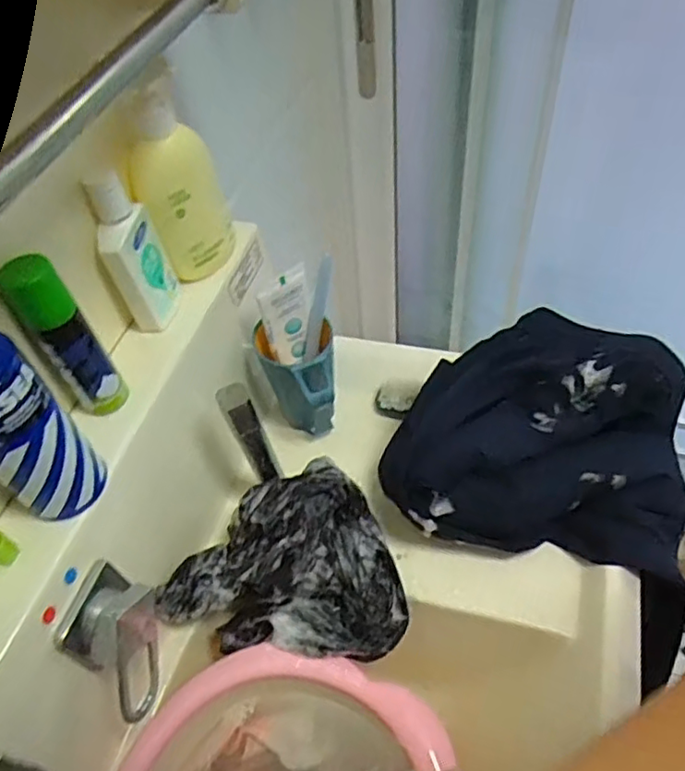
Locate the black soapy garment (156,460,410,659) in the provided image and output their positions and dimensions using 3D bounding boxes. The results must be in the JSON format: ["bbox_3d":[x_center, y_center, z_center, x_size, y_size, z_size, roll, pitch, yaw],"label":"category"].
[{"bbox_3d":[-0.051,0.154,0.516,0.190,0.102,0.128,-10,50,-3],"label":"black soapy garment"}]

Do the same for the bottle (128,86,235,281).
[{"bbox_3d":[-0.129,-0.154,0.500,0.068,0.139,0.042,-15,50,-7],"label":"bottle"}]

